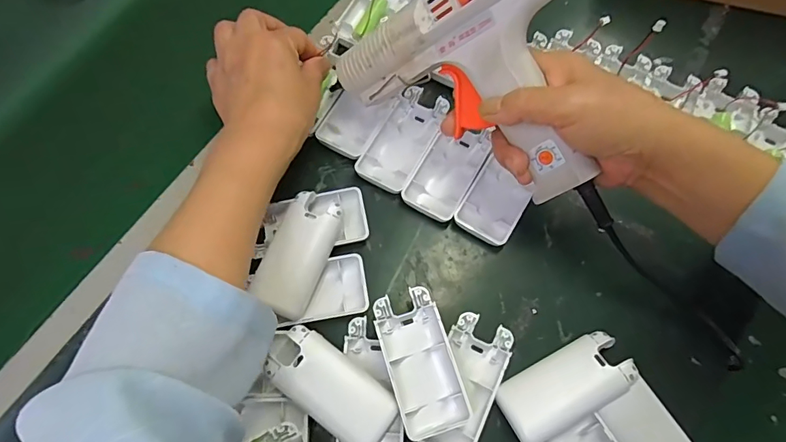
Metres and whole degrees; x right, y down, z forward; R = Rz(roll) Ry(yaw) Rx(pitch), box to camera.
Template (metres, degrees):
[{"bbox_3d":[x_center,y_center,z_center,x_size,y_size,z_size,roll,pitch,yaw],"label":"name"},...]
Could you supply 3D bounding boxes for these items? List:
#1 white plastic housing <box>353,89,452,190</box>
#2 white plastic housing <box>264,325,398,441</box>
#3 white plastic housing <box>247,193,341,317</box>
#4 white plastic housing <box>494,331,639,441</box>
[{"bbox_3d":[0.010,-0.070,0.390,0.045,0.014,0.096,29,75,9],"label":"white plastic housing"},{"bbox_3d":[-0.042,0.115,0.312,0.090,0.011,0.045,37,76,11],"label":"white plastic housing"},{"bbox_3d":[-0.073,0.025,0.349,0.046,0.027,0.091,20,74,7],"label":"white plastic housing"},{"bbox_3d":[0.120,0.115,0.320,0.092,0.026,0.043,-28,74,-8],"label":"white plastic housing"}]

